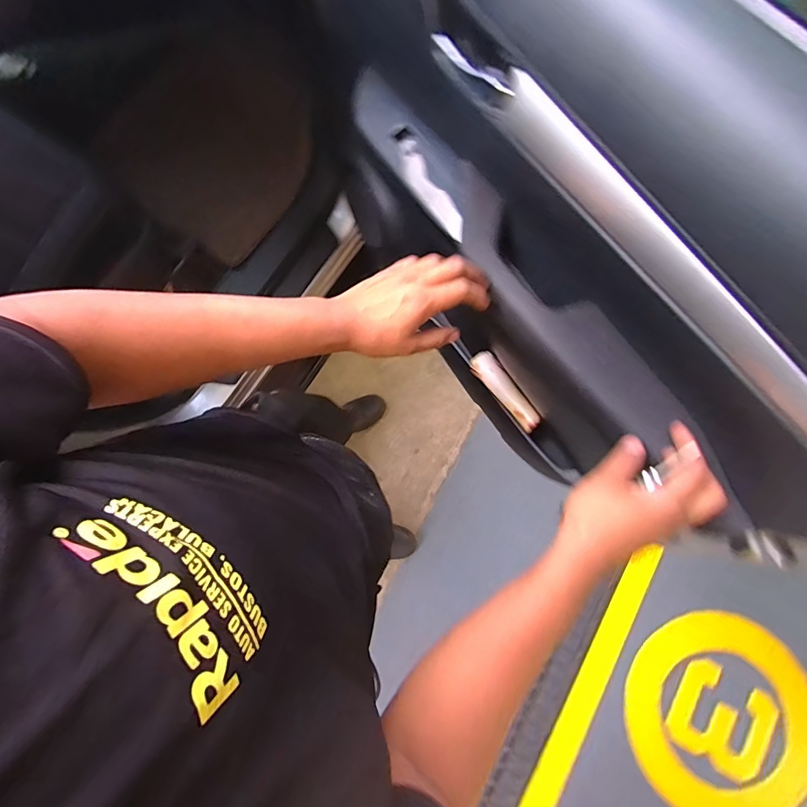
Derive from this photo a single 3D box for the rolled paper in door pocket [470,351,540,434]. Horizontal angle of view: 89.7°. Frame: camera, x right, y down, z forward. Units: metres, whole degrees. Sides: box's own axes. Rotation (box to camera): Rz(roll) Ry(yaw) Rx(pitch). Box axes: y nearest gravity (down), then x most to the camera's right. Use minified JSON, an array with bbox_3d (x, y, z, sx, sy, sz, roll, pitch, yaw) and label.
[{"bbox_3d":[0.170,-0.022,0.692,0.037,0.038,0.159,-29,79,-6],"label":"rolled paper in door pocket"}]

